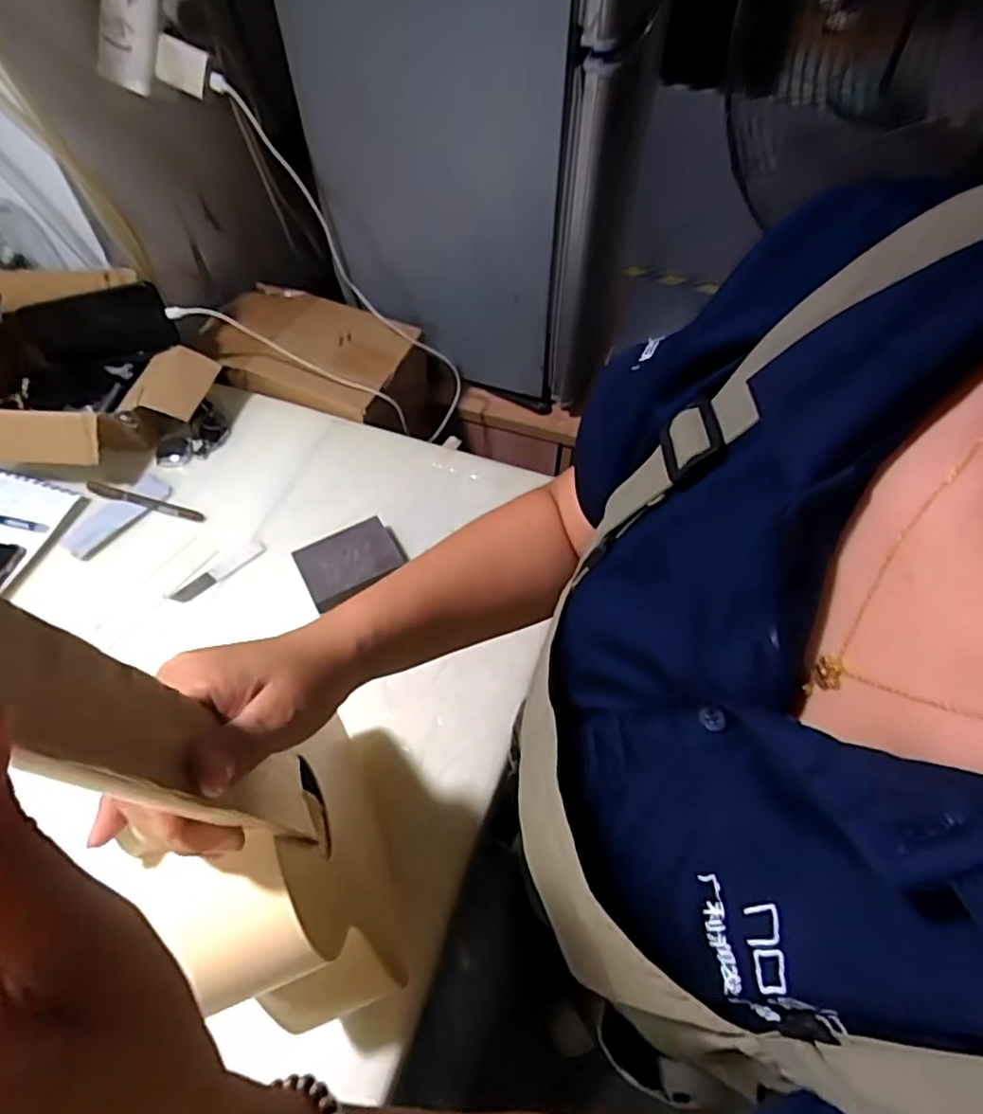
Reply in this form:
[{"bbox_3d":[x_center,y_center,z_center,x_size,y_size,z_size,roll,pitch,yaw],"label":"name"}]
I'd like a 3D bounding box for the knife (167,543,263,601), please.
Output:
[{"bbox_3d":[-0.280,0.015,0.669,0.099,0.004,0.020,-38,66,-23],"label":"knife"}]

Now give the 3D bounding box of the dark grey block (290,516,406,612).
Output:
[{"bbox_3d":[-0.142,0.005,0.662,0.099,0.026,0.076,-28,62,-19],"label":"dark grey block"}]

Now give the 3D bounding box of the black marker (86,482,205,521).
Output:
[{"bbox_3d":[-0.378,-0.061,0.709,0.135,0.010,0.013,15,58,7],"label":"black marker"}]

